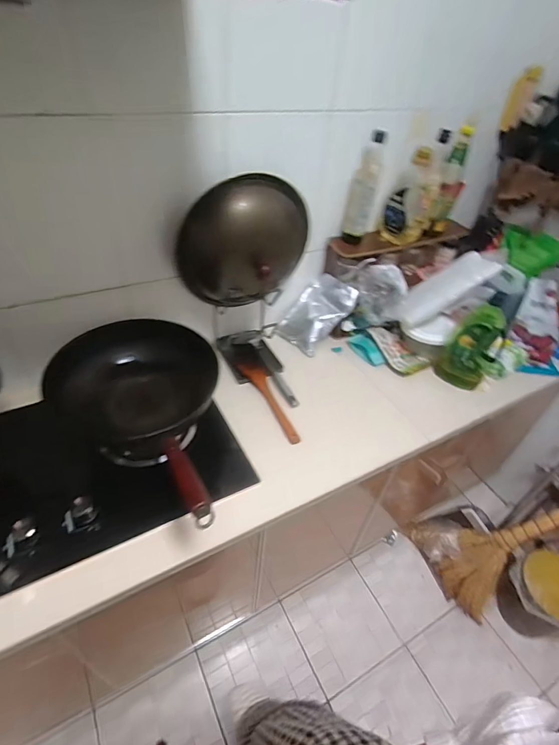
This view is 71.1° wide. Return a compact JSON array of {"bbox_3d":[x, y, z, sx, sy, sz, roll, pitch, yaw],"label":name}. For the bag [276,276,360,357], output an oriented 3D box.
[{"bbox_3d":[0.103,-0.178,1.135,0.221,0.034,0.164,-51,53,7],"label":"bag"}]

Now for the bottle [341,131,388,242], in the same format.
[{"bbox_3d":[0.213,-0.460,0.997,0.064,0.257,0.057,14,43,8],"label":"bottle"}]

